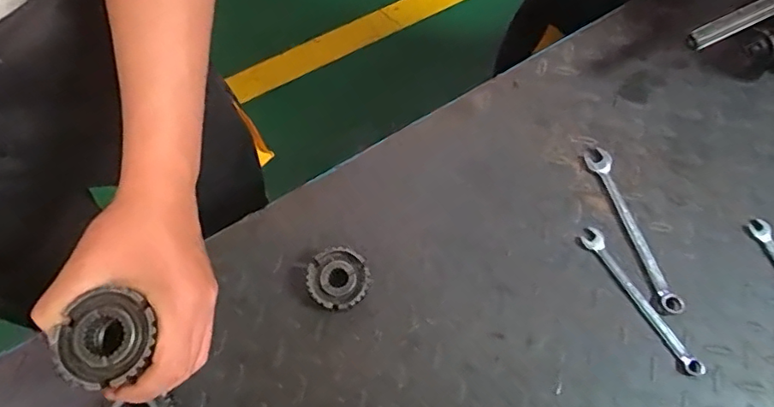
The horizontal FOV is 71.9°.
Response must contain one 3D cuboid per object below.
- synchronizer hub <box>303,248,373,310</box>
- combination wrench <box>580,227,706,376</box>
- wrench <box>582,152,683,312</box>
[{"bbox_3d":[-0.046,0.072,0.501,0.056,0.026,0.057,0,68,-1],"label":"synchronizer hub"},{"bbox_3d":[0.240,0.092,0.508,0.019,0.006,0.157,-28,71,-12],"label":"combination wrench"},{"bbox_3d":[0.243,0.023,0.529,0.020,0.007,0.175,-16,69,-8],"label":"wrench"}]

